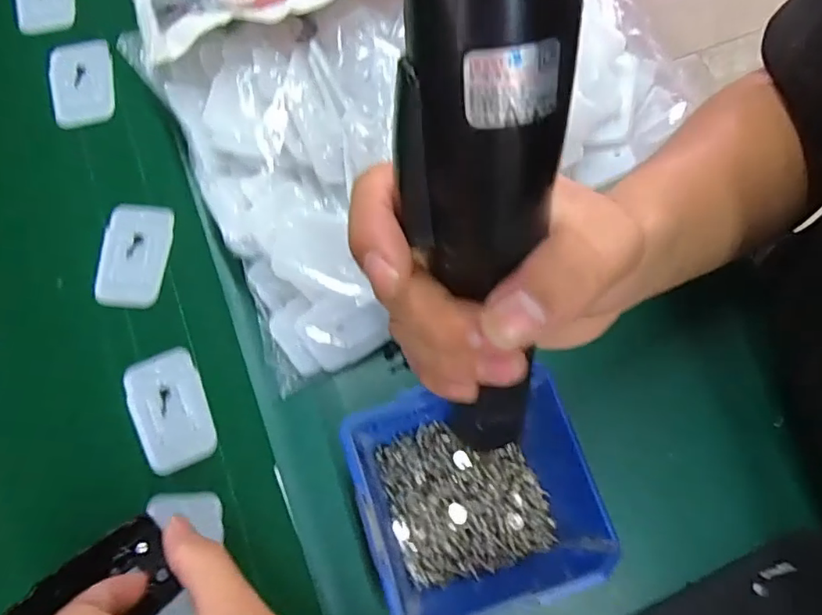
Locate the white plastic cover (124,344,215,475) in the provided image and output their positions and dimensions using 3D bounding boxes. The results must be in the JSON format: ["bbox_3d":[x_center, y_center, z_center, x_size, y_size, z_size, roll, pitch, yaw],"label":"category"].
[{"bbox_3d":[-0.151,0.065,0.349,0.043,0.004,0.072,-23,73,-9],"label":"white plastic cover"}]

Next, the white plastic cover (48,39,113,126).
[{"bbox_3d":[-0.247,-0.169,0.416,0.046,0.006,0.070,-10,71,-5],"label":"white plastic cover"}]

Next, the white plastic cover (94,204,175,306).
[{"bbox_3d":[-0.190,-0.036,0.380,0.045,0.005,0.072,7,71,1],"label":"white plastic cover"}]

